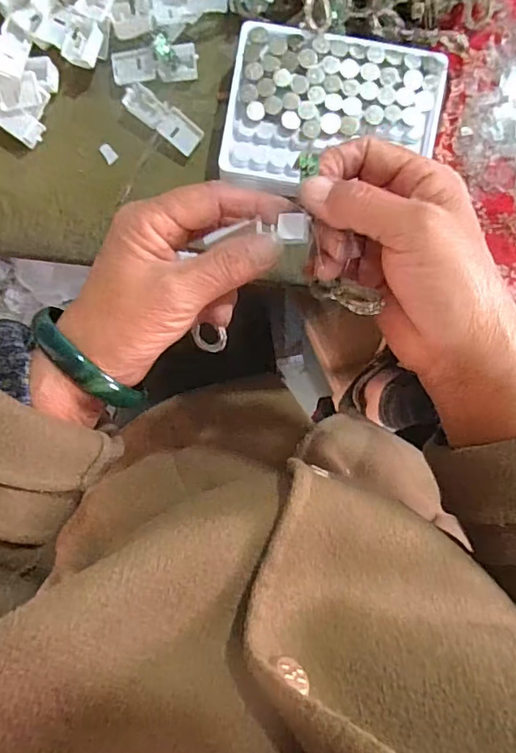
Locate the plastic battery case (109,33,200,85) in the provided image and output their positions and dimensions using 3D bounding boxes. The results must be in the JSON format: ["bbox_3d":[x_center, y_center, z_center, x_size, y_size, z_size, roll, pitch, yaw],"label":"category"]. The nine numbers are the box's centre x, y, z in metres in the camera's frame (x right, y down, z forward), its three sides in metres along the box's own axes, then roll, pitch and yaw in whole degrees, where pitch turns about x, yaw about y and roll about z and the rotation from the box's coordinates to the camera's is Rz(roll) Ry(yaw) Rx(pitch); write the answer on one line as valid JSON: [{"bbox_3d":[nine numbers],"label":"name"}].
[{"bbox_3d":[-0.068,-0.208,0.332,0.055,0.009,0.024,-5,96,2],"label":"plastic battery case"}]

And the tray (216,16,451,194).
[{"bbox_3d":[0.046,-0.162,0.313,0.128,0.011,0.096,11,96,1],"label":"tray"}]

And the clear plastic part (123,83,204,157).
[{"bbox_3d":[-0.064,-0.172,0.334,0.057,0.004,0.019,38,96,-2],"label":"clear plastic part"}]

